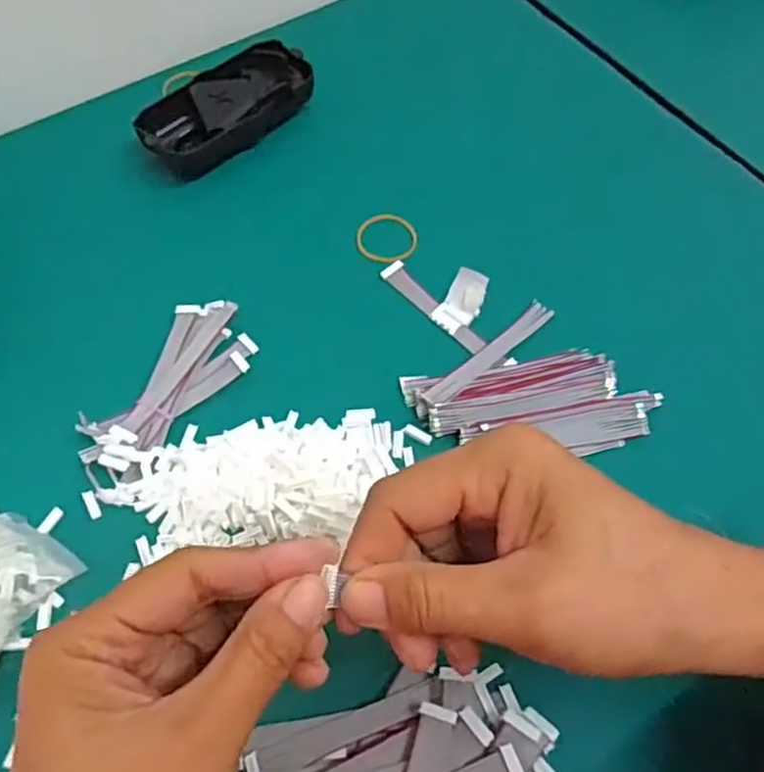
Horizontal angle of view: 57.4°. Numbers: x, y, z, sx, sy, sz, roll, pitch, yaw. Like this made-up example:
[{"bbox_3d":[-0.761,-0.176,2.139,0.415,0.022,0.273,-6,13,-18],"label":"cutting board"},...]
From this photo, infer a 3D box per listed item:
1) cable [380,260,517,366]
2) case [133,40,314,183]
[{"bbox_3d":[0.040,-0.045,0.361,0.085,0.007,0.033,44,106,22],"label":"cable"},{"bbox_3d":[-0.093,-0.168,0.426,0.108,0.027,0.051,-40,66,-19],"label":"case"}]

